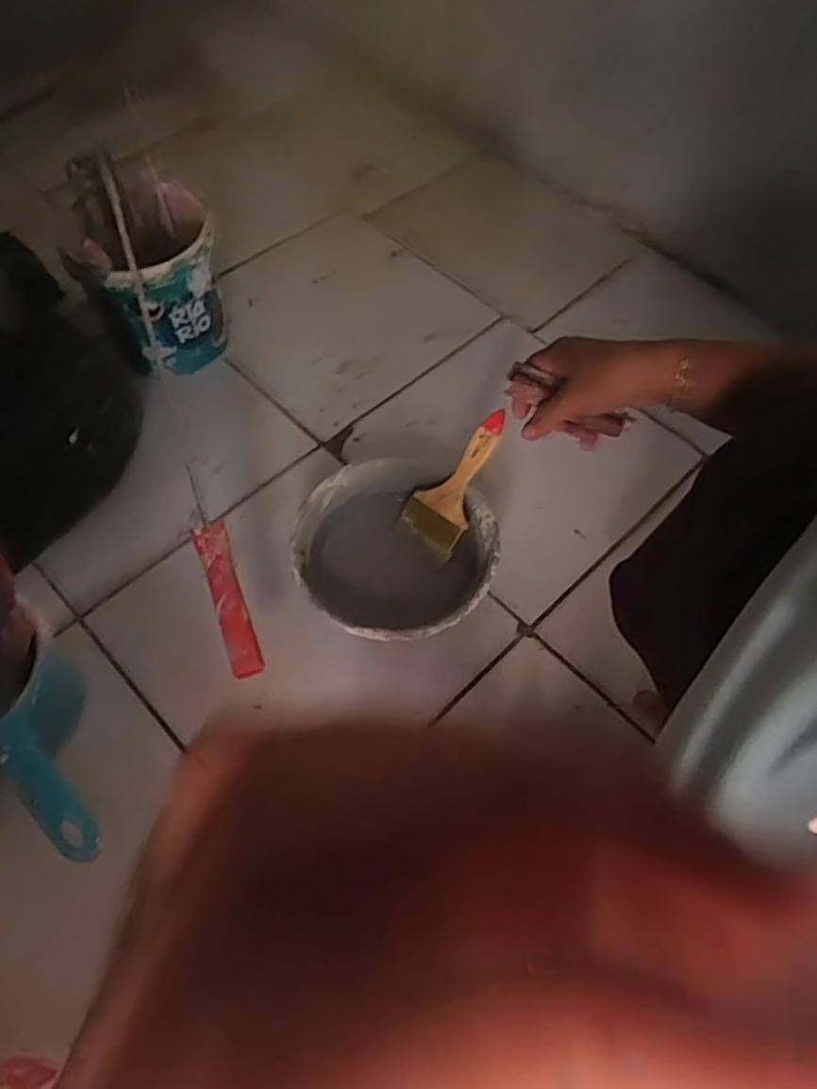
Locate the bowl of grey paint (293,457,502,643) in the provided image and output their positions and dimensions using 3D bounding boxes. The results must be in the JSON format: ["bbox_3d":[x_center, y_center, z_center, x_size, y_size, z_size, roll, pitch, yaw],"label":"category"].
[{"bbox_3d":[-0.013,0.013,0.714,0.199,0.071,0.196,1,60,-2],"label":"bowl of grey paint"}]

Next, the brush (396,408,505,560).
[{"bbox_3d":[0.052,-0.066,0.714,0.067,0.011,0.155,36,105,17],"label":"brush"}]

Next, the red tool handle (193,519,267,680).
[{"bbox_3d":[-0.160,0.048,0.614,0.027,0.020,0.139,-17,83,-12],"label":"red tool handle"}]

